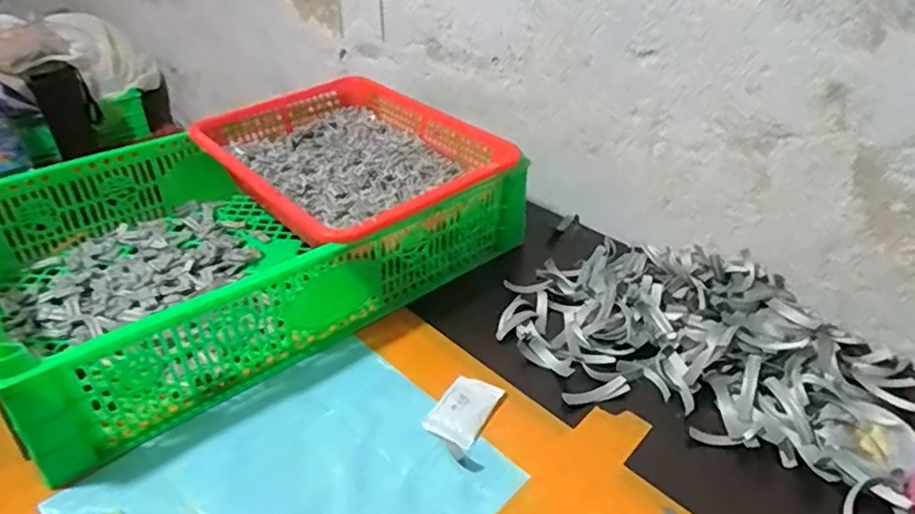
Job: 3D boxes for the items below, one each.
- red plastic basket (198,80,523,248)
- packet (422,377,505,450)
[{"bbox_3d":[-0.108,-0.098,0.642,0.253,0.068,0.298,-26,43,-34],"label":"red plastic basket"},{"bbox_3d":[0.006,0.116,0.464,0.039,0.007,0.065,18,38,23],"label":"packet"}]

